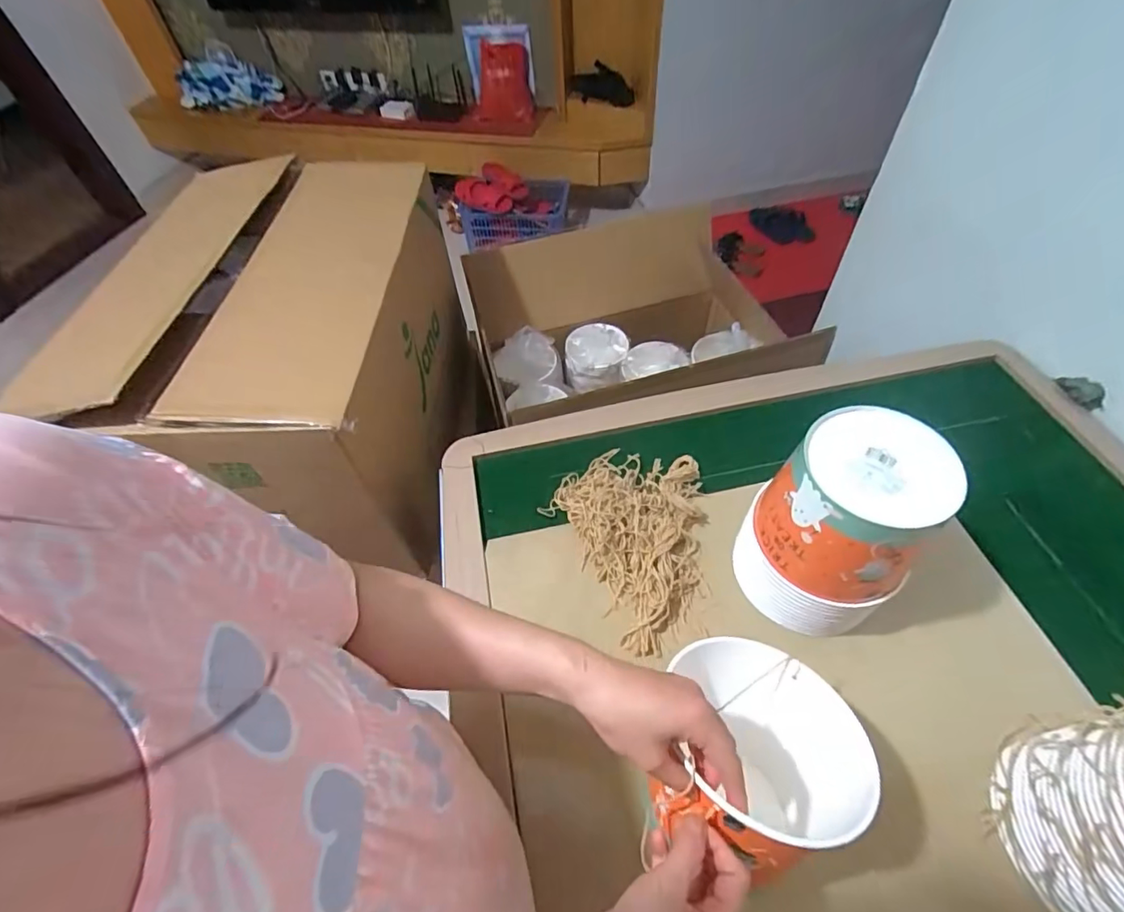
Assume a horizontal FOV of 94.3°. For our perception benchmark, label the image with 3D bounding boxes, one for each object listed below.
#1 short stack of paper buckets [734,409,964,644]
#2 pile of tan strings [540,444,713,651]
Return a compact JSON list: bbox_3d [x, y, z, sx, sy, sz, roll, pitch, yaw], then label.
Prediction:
[{"bbox_3d":[0.279,0.081,0.544,0.146,0.228,0.149,-33,58,-19],"label":"short stack of paper buckets"},{"bbox_3d":[0.111,0.085,0.677,0.225,0.039,0.260,-29,57,-17],"label":"pile of tan strings"}]

